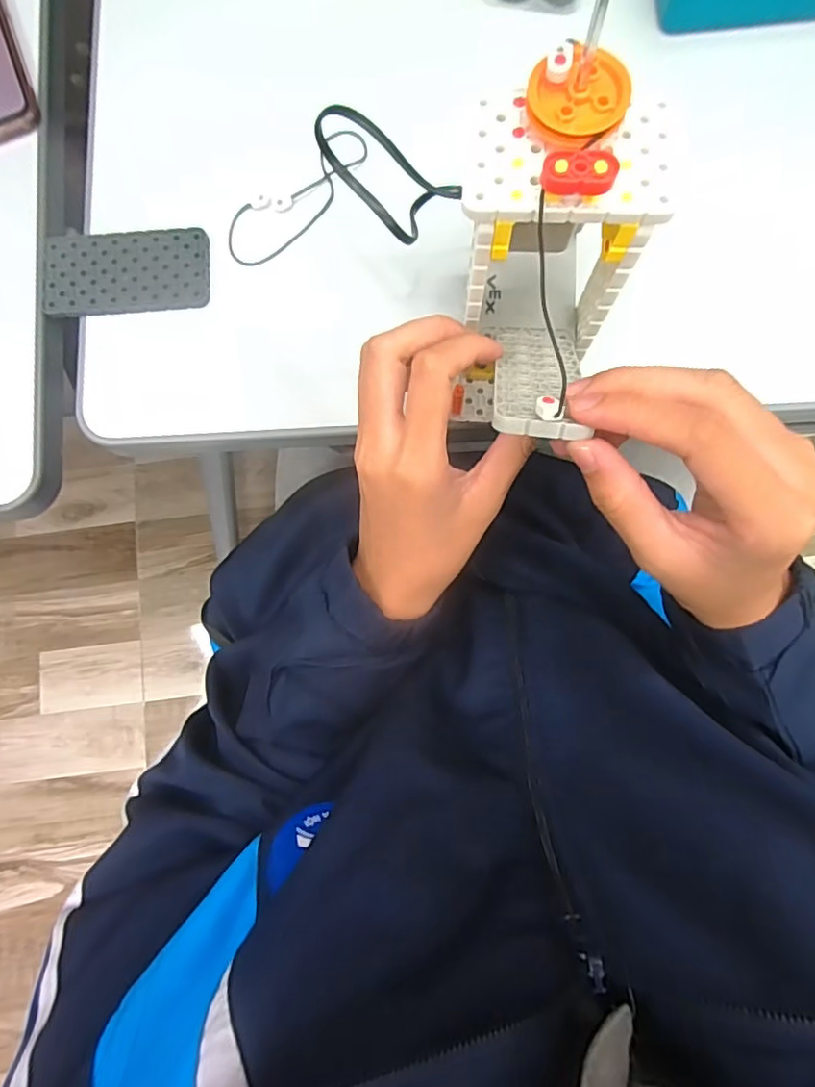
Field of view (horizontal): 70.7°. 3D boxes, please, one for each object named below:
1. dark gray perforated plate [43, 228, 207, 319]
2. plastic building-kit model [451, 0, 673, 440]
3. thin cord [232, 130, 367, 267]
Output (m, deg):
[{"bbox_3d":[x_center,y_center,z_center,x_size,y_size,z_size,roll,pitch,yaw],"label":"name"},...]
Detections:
[{"bbox_3d":[-0.173,-0.166,0.350,0.099,0.004,0.052,-1,81,3],"label":"dark gray perforated plate"},{"bbox_3d":[0.055,-0.095,0.237,0.064,0.107,0.116,4,81,3],"label":"plastic building-kit model"},{"bbox_3d":[-0.068,-0.215,0.358,0.109,0.009,0.036,-44,81,-5],"label":"thin cord"}]

